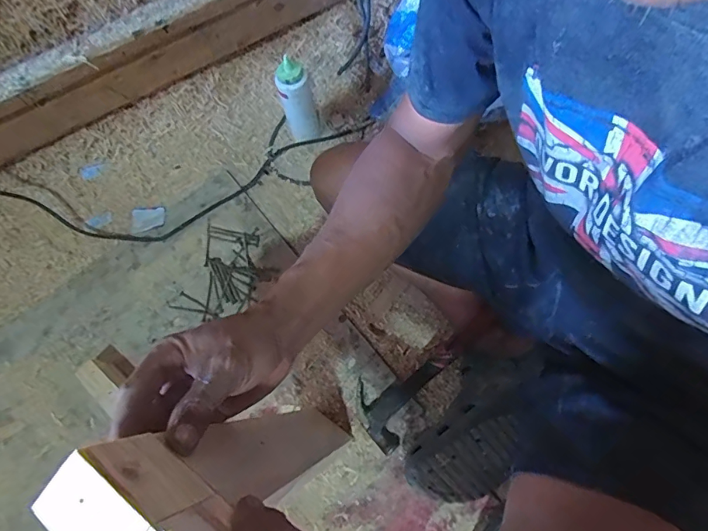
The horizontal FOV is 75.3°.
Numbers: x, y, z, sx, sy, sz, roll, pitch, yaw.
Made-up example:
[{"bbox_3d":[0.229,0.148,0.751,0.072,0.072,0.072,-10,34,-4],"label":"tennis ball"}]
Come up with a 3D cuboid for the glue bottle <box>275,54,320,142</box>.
[{"bbox_3d":[-0.096,-0.278,0.801,0.055,0.167,0.051,-14,69,-2],"label":"glue bottle"}]

